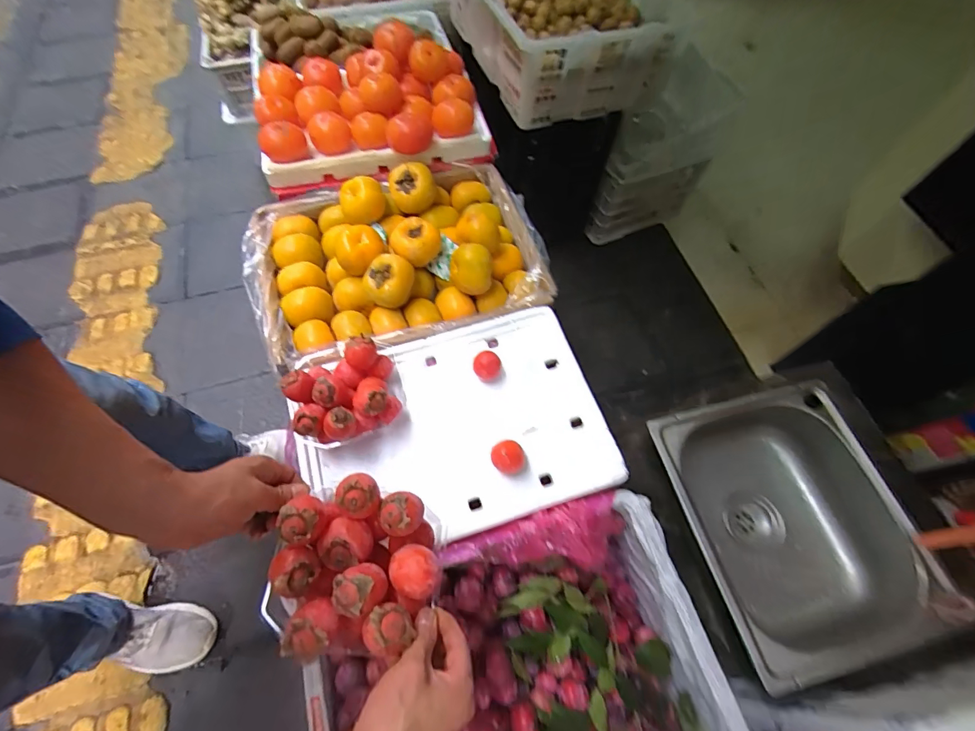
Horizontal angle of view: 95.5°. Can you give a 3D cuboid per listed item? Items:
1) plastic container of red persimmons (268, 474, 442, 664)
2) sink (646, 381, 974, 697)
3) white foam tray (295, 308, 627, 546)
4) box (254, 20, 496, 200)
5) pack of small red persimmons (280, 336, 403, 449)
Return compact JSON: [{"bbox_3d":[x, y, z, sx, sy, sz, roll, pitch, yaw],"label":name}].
[{"bbox_3d":[-0.118,0.182,0.404,0.139,0.072,0.144,1,64,-3],"label":"plastic container of red persimmons"},{"bbox_3d":[0.513,0.271,0.805,0.351,0.189,0.431,-13,65,-10],"label":"sink"},{"bbox_3d":[-0.051,0.087,0.633,0.422,0.049,0.298,-15,66,-11],"label":"white foam tray"},{"bbox_3d":[-0.225,-0.504,0.844,0.417,0.164,0.261,-13,65,-10],"label":"box"},{"bbox_3d":[-0.197,0.033,0.612,0.146,0.072,0.150,-14,65,-10],"label":"pack of small red persimmons"}]

